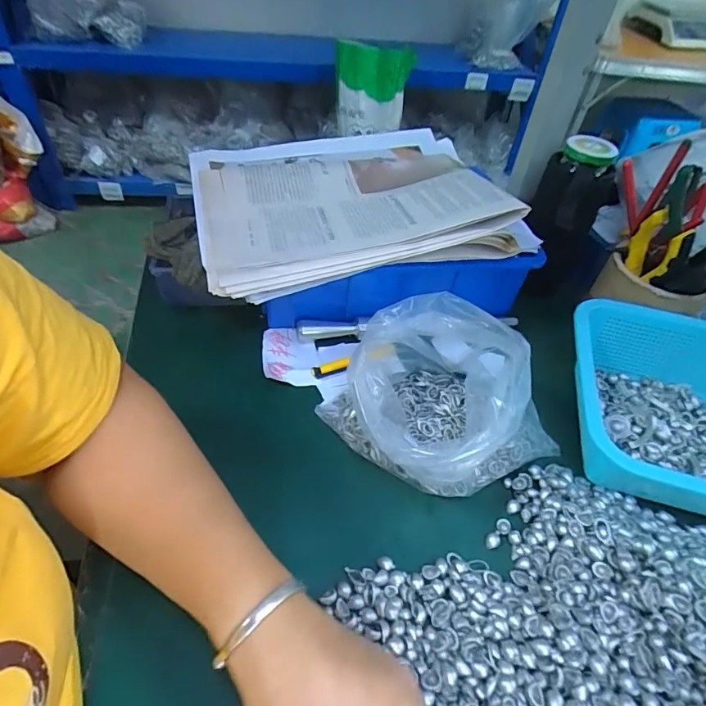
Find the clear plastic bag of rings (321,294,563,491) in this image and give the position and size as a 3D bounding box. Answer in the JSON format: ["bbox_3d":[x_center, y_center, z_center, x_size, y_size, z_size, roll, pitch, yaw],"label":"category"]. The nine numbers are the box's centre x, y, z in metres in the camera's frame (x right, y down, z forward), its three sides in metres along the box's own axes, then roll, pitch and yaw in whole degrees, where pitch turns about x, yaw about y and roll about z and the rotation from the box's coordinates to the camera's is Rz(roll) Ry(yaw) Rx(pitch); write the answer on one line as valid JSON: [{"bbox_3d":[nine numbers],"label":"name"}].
[{"bbox_3d":[0.076,0.033,0.374,0.176,0.095,0.124,30,51,21],"label":"clear plastic bag of rings"}]

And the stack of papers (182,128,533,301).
[{"bbox_3d":[-0.006,-0.176,0.479,0.300,0.053,0.275,-10,48,-15],"label":"stack of papers"}]

